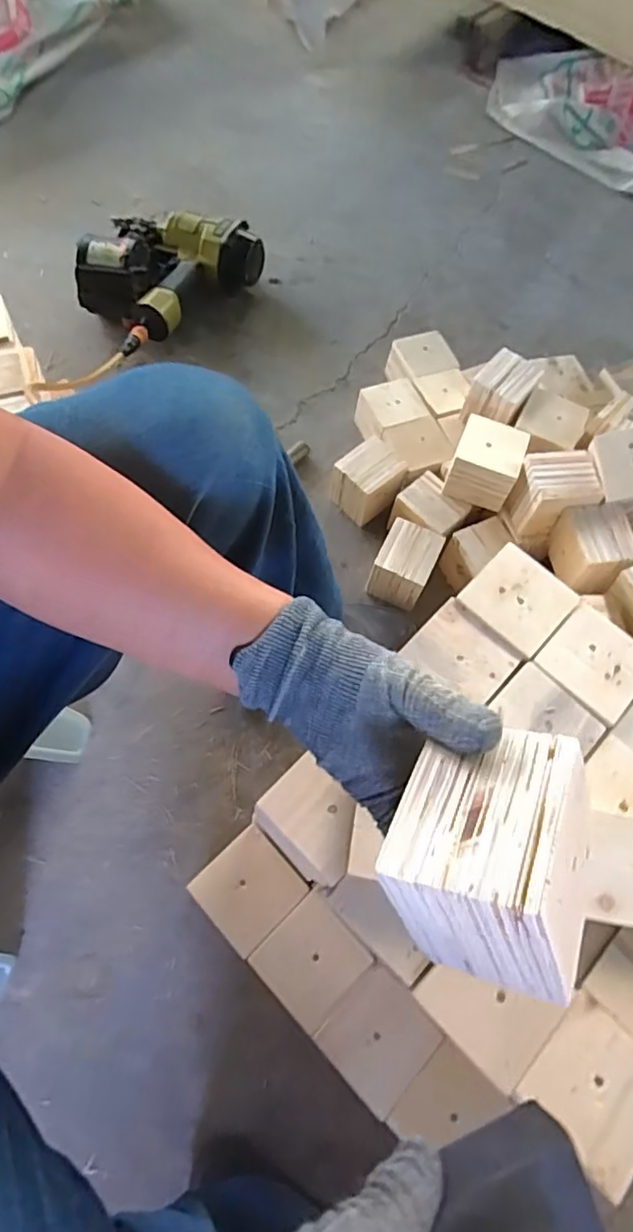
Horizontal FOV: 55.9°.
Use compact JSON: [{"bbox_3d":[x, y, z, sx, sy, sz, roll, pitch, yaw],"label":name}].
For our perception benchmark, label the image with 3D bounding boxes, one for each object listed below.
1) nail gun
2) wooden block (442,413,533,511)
[{"bbox_3d":[-0.264,-0.642,1.113,0.312,0.129,0.320,6,65,0],"label":"nail gun"},{"bbox_3d":[0.249,-0.225,0.882,0.094,0.089,0.105,22,66,7],"label":"wooden block"}]

